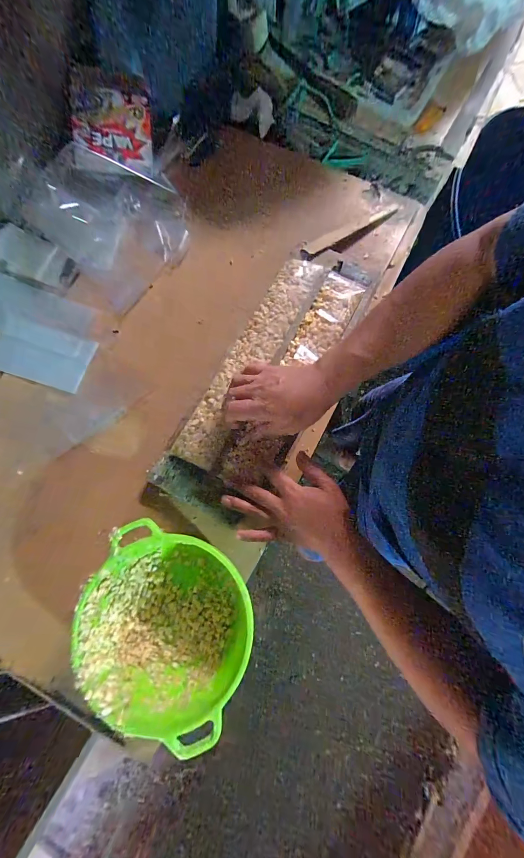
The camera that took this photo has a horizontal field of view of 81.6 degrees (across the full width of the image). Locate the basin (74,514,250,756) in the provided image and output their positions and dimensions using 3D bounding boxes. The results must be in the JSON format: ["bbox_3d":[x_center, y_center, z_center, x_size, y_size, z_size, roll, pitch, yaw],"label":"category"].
[{"bbox_3d":[-0.121,0.242,0.399,0.189,0.095,0.201,0,81,1],"label":"basin"}]

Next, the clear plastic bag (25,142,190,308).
[{"bbox_3d":[-0.278,-0.381,0.556,0.248,0.048,0.262,-45,99,-4],"label":"clear plastic bag"}]

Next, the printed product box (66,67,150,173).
[{"bbox_3d":[-0.270,-0.561,0.547,0.129,0.015,0.145,-3,104,-19],"label":"printed product box"}]

